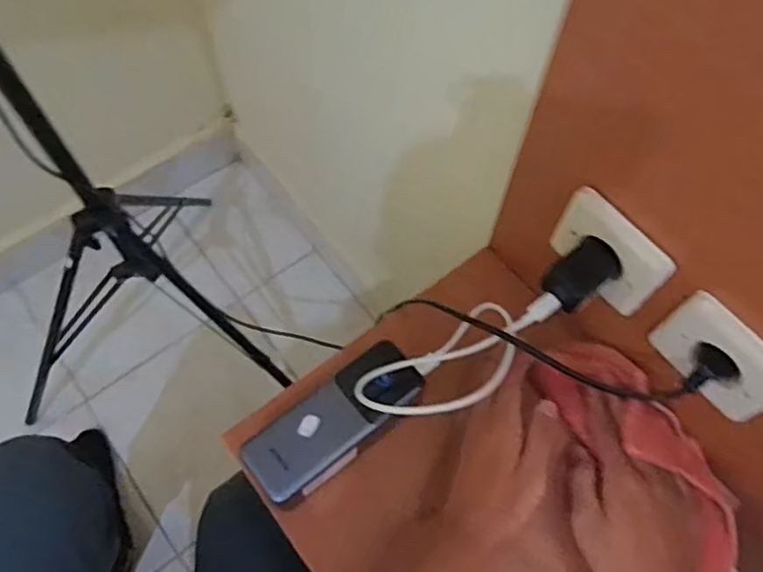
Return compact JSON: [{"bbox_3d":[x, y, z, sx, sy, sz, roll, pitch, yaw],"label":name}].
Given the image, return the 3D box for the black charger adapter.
[{"bbox_3d":[0.142,-0.009,0.439,0.048,0.025,0.034,-39,71,-18],"label":"black charger adapter"}]

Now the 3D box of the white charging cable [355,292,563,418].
[{"bbox_3d":[0.055,0.058,0.457,0.151,0.095,0.067,-33,69,-16],"label":"white charging cable"}]

